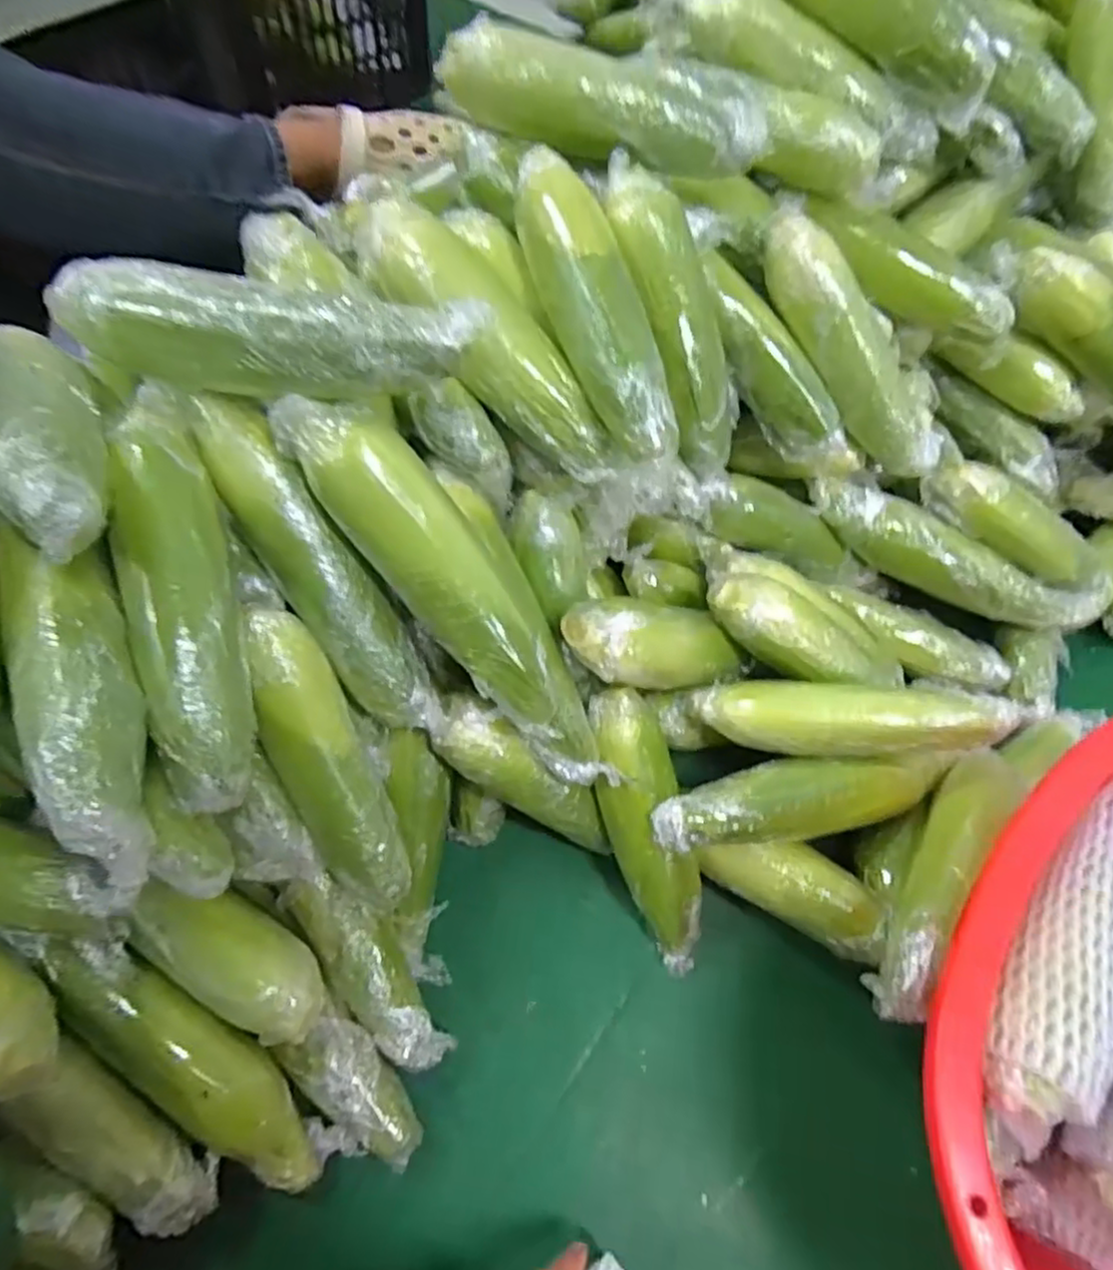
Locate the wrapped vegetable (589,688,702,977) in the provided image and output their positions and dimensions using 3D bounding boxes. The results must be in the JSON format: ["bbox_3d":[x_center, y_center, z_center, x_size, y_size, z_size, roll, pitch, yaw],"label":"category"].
[{"bbox_3d":[0.070,0.143,0.511,0.058,0.041,0.217,-17,101,-13],"label":"wrapped vegetable"}]

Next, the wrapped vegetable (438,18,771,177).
[{"bbox_3d":[0.032,-0.354,0.473,0.218,0.054,0.047,9,61,1],"label":"wrapped vegetable"}]

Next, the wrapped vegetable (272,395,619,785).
[{"bbox_3d":[-0.047,-0.019,0.425,0.068,0.055,0.290,-49,119,-25],"label":"wrapped vegetable"}]

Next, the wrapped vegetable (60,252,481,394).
[{"bbox_3d":[-0.147,-0.150,0.358,0.215,0.045,0.045,7,61,-1],"label":"wrapped vegetable"}]

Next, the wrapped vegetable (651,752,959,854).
[{"bbox_3d":[0.184,0.116,0.510,0.242,0.055,0.053,-6,62,-7],"label":"wrapped vegetable"}]

